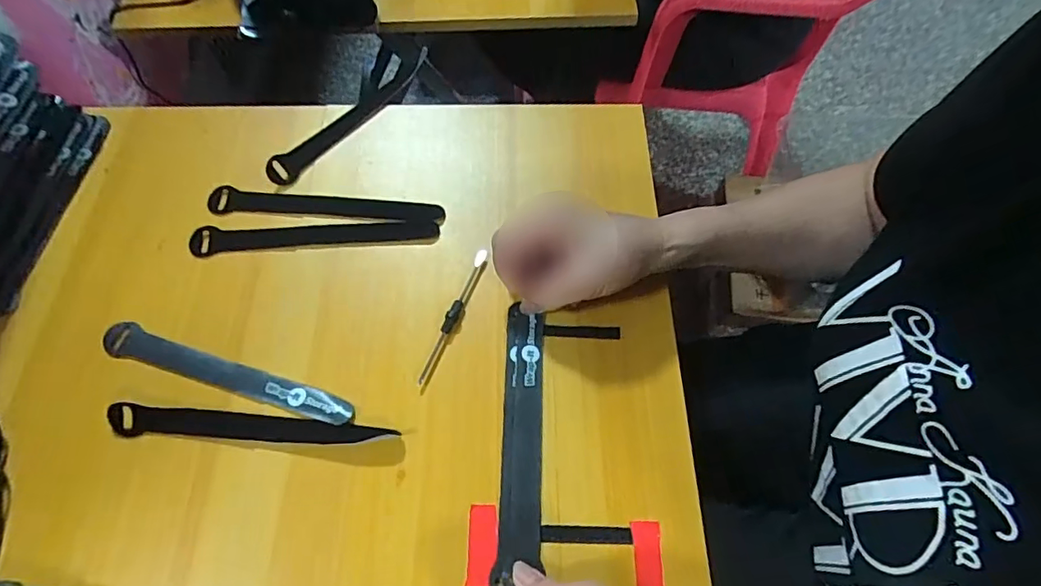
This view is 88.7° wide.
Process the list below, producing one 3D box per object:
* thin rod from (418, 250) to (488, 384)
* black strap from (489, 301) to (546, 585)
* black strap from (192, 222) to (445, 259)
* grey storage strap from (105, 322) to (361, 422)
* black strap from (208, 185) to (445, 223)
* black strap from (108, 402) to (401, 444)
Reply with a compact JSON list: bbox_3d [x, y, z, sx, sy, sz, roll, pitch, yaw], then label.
[{"bbox_3d":[-0.050,0.015,0.402,0.009,0.007,0.113,20,65,8],"label":"thin rod"},{"bbox_3d":[0.001,0.098,0.364,0.029,0.009,0.188,3,64,0],"label":"black strap"},{"bbox_3d":[-0.166,-0.045,0.432,0.194,0.006,0.025,-1,63,-2],"label":"black strap"},{"bbox_3d":[-0.211,0.058,0.383,0.195,0.009,0.021,16,64,7],"label":"grey storage strap"},{"bbox_3d":[-0.162,-0.072,0.444,0.192,0.006,0.022,3,61,1],"label":"black strap"},{"bbox_3d":[-0.182,0.089,0.358,0.188,0.013,0.019,3,63,0],"label":"black strap"}]

